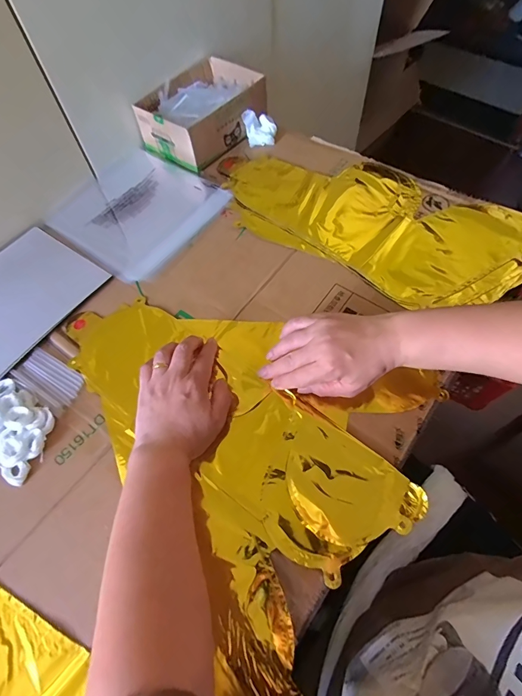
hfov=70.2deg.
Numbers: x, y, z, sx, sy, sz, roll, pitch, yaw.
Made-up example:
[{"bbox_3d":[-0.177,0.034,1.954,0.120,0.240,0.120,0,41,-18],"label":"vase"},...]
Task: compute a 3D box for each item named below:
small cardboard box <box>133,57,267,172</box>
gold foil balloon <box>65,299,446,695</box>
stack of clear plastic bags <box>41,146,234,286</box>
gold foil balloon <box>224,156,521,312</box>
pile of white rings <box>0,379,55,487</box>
[{"bbox_3d":[-0.090,-0.385,0.607,0.136,0.064,0.194,37,69,20],"label":"small cardboard box"},{"bbox_3d":[-0.047,0.079,0.402,0.415,0.018,0.335,31,67,17],"label":"gold foil balloon"},{"bbox_3d":[-0.190,-0.212,0.562,0.223,0.015,0.214,31,67,17],"label":"stack of clear plastic bags"},{"bbox_3d":[0.154,-0.186,0.520,0.427,0.020,0.210,29,67,17],"label":"gold foil balloon"},{"bbox_3d":[-0.268,0.083,0.392,0.099,0.021,0.075,27,66,16],"label":"pile of white rings"}]

